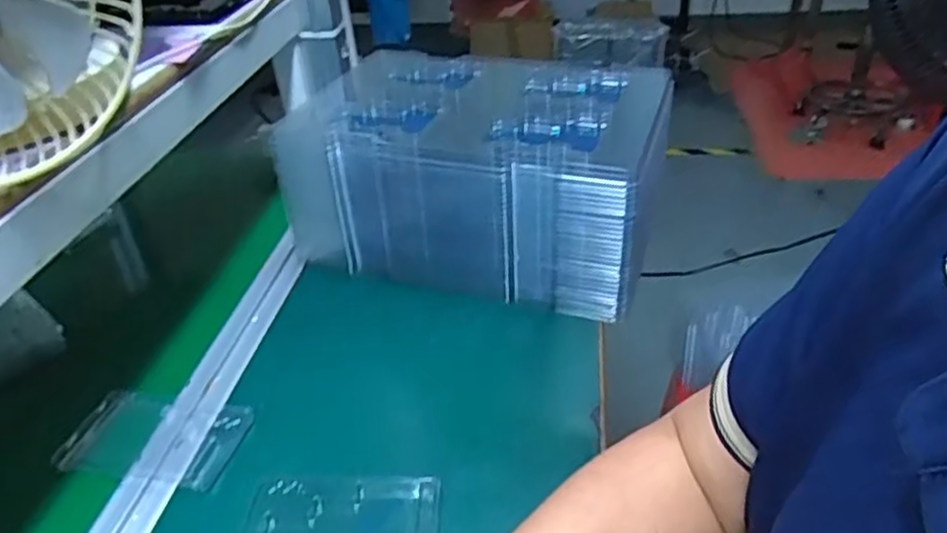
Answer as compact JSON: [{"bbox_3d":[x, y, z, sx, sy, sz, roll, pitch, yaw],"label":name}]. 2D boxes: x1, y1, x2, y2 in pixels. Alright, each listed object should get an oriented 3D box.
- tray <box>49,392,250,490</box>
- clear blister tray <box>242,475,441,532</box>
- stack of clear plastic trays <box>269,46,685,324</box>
[{"bbox_3d":[-0.246,0.128,0.531,0.140,0.009,0.079,4,35,9],"label":"tray"},{"bbox_3d":[-0.087,0.170,0.456,0.126,0.010,0.077,-1,35,1],"label":"clear blister tray"},{"bbox_3d":[0.000,-0.095,0.713,0.352,0.159,0.225,10,36,17],"label":"stack of clear plastic trays"}]

